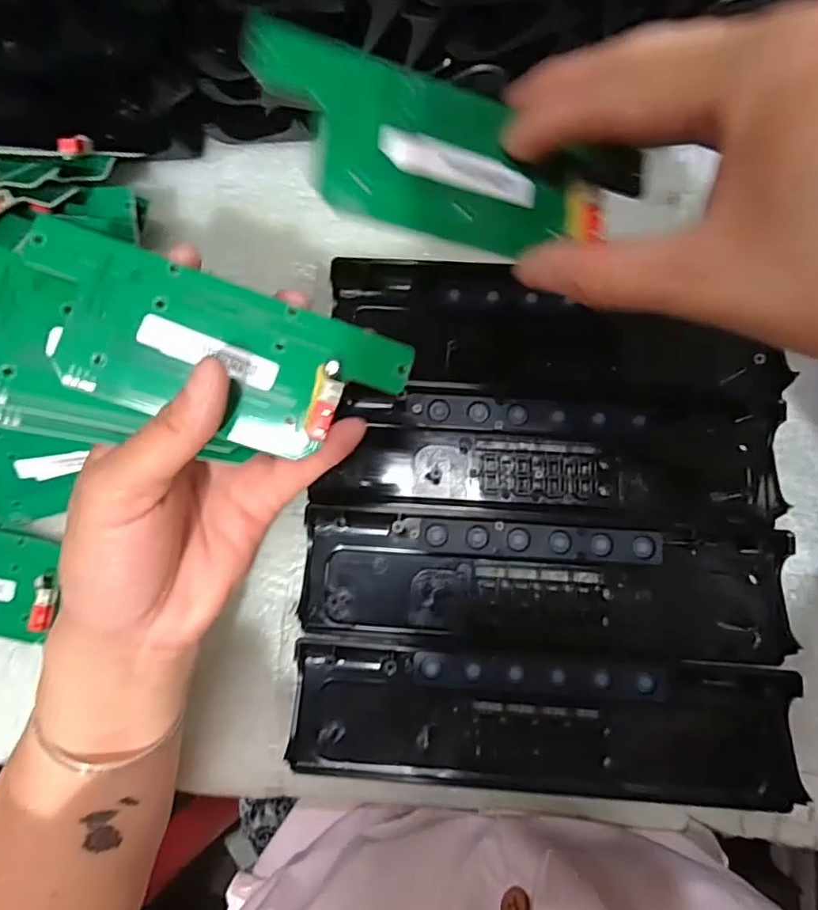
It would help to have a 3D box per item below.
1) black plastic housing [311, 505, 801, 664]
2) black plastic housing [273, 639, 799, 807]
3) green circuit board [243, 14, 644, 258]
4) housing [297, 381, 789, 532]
[{"bbox_3d":[0.070,0.068,0.302,0.244,0.013,0.068,3,82,3],"label":"black plastic housing"},{"bbox_3d":[0.066,0.137,0.291,0.245,0.013,0.067,3,82,3],"label":"black plastic housing"},{"bbox_3d":[0.014,-0.094,0.183,0.131,0.008,0.051,14,83,-15],"label":"green circuit board"},{"bbox_3d":[0.075,0.001,0.309,0.235,0.011,0.066,3,82,3],"label":"housing"}]

